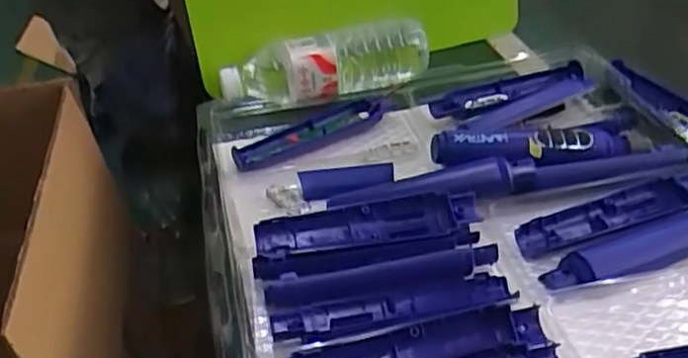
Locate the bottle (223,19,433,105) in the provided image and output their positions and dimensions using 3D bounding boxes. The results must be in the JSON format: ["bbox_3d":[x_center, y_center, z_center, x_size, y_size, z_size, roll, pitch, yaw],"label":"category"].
[{"bbox_3d":[-0.016,-0.118,0.739,0.229,0.053,0.079,-11,36,-8],"label":"bottle"}]

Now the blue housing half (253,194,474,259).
[{"bbox_3d":[0.016,0.033,0.523,0.165,0.016,0.033,-9,36,-6],"label":"blue housing half"}]

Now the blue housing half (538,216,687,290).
[{"bbox_3d":[0.225,0.049,0.508,0.166,0.014,0.035,-15,37,-13],"label":"blue housing half"}]

